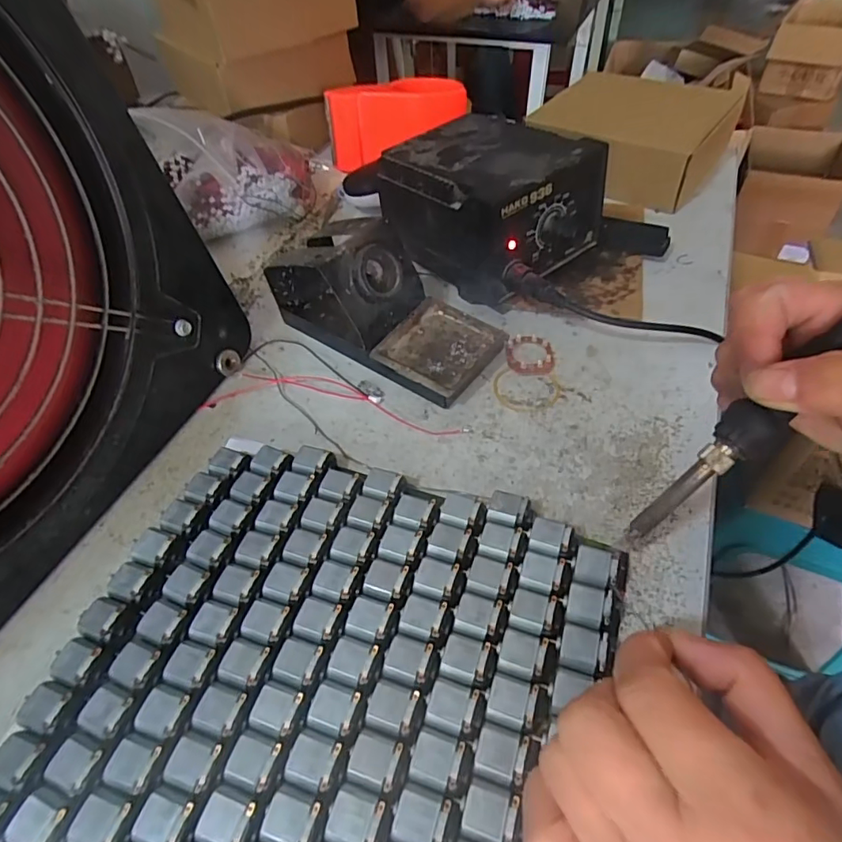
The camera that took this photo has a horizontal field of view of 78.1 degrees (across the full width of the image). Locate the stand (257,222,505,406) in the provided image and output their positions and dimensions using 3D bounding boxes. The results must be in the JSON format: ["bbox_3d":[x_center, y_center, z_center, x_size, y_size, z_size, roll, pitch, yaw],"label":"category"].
[{"bbox_3d":[-0.029,-0.085,0.358,0.165,0.072,0.074,27,58,23],"label":"stand"}]

